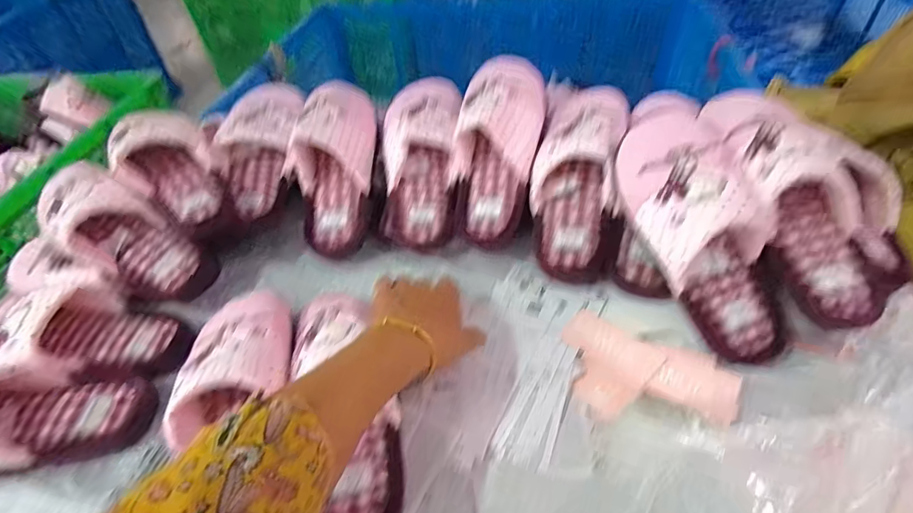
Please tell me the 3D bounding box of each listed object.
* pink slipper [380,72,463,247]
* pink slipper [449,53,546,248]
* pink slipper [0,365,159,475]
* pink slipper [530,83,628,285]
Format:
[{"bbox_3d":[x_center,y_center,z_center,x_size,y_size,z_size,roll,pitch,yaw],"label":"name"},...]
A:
[{"bbox_3d":[-0.046,-0.134,0.622,0.116,0.085,0.261,1,75,7],"label":"pink slipper"},{"bbox_3d":[0.045,-0.137,0.586,0.106,0.070,0.248,7,85,13],"label":"pink slipper"},{"bbox_3d":[-0.429,0.148,0.435,0.264,0.078,0.094,-12,46,-5],"label":"pink slipper"},{"bbox_3d":[0.138,-0.102,0.557,0.098,0.077,0.255,9,78,15],"label":"pink slipper"}]

